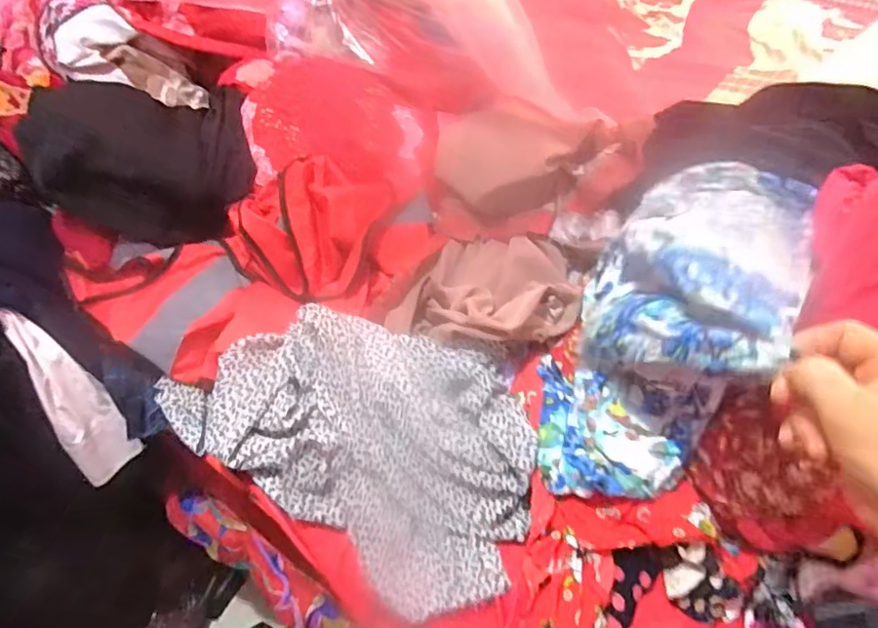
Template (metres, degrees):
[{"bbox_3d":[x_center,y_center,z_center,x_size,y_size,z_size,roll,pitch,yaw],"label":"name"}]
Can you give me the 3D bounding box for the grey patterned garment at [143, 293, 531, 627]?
[{"bbox_3d":[-0.086,0.104,0.582,0.393,0.071,0.233,30,78,11],"label":"grey patterned garment"}]

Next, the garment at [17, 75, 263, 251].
[{"bbox_3d":[-0.356,-0.180,0.697,0.237,0.190,0.099,-10,15,-34],"label":"garment"}]

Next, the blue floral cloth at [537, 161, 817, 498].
[{"bbox_3d":[0.202,0.001,0.520,0.144,0.244,0.258,26,51,20],"label":"blue floral cloth"}]

